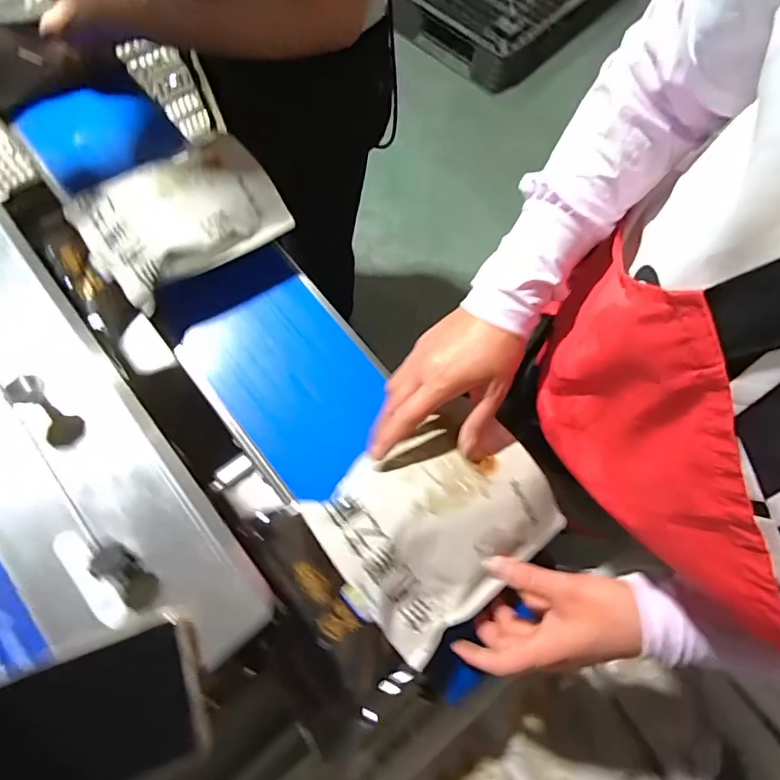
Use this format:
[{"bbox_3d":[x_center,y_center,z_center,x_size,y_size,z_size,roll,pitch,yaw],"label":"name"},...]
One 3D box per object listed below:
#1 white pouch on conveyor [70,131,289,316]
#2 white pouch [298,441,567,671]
[{"bbox_3d":[-0.197,-0.167,0.459,0.177,0.037,0.125,-36,74,-12],"label":"white pouch on conveyor"},{"bbox_3d":[0.041,0.102,0.382,0.168,0.020,0.140,-35,91,-12],"label":"white pouch"}]

